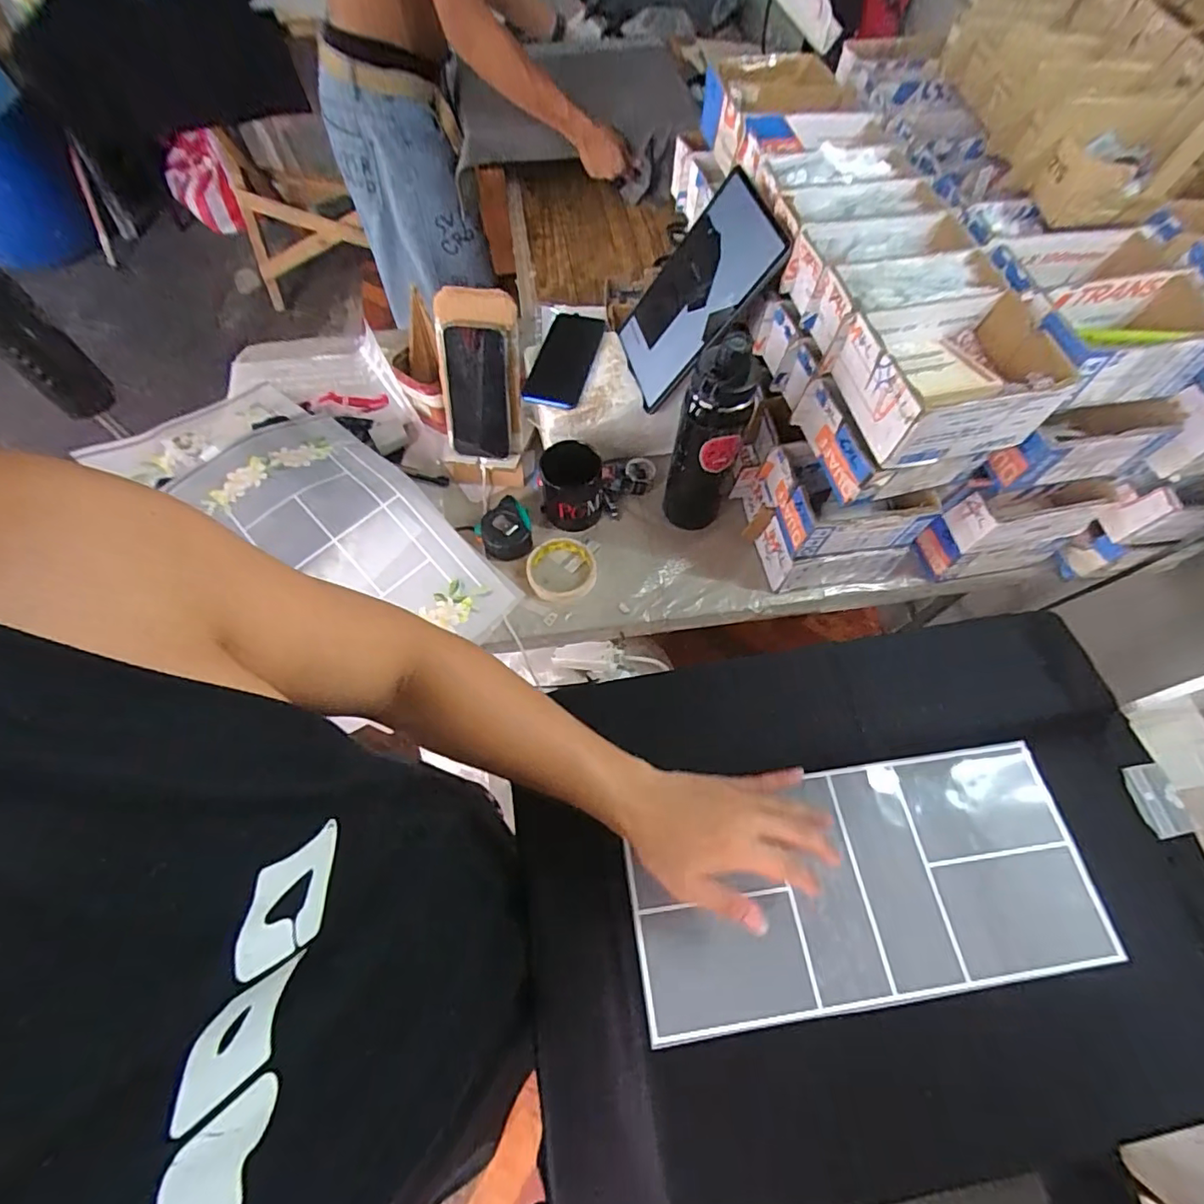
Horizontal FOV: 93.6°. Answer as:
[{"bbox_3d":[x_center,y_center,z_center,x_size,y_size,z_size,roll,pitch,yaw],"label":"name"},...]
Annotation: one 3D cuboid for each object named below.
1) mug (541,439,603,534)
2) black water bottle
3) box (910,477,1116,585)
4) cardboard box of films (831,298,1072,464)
[{"bbox_3d":[-0.042,-0.157,0.771,0.079,0.114,0.083,0,63,0],"label":"mug"},{"bbox_3d":[0.134,-0.189,0.694,0.088,0.273,0.082,11,63,5],"label":"black water bottle"},{"bbox_3d":[0.512,-0.094,0.718,0.181,0.144,0.062,-7,63,-4],"label":"box"},{"bbox_3d":[0.333,-0.216,0.550,0.167,0.075,0.137,-8,63,-5],"label":"cardboard box of films"}]

